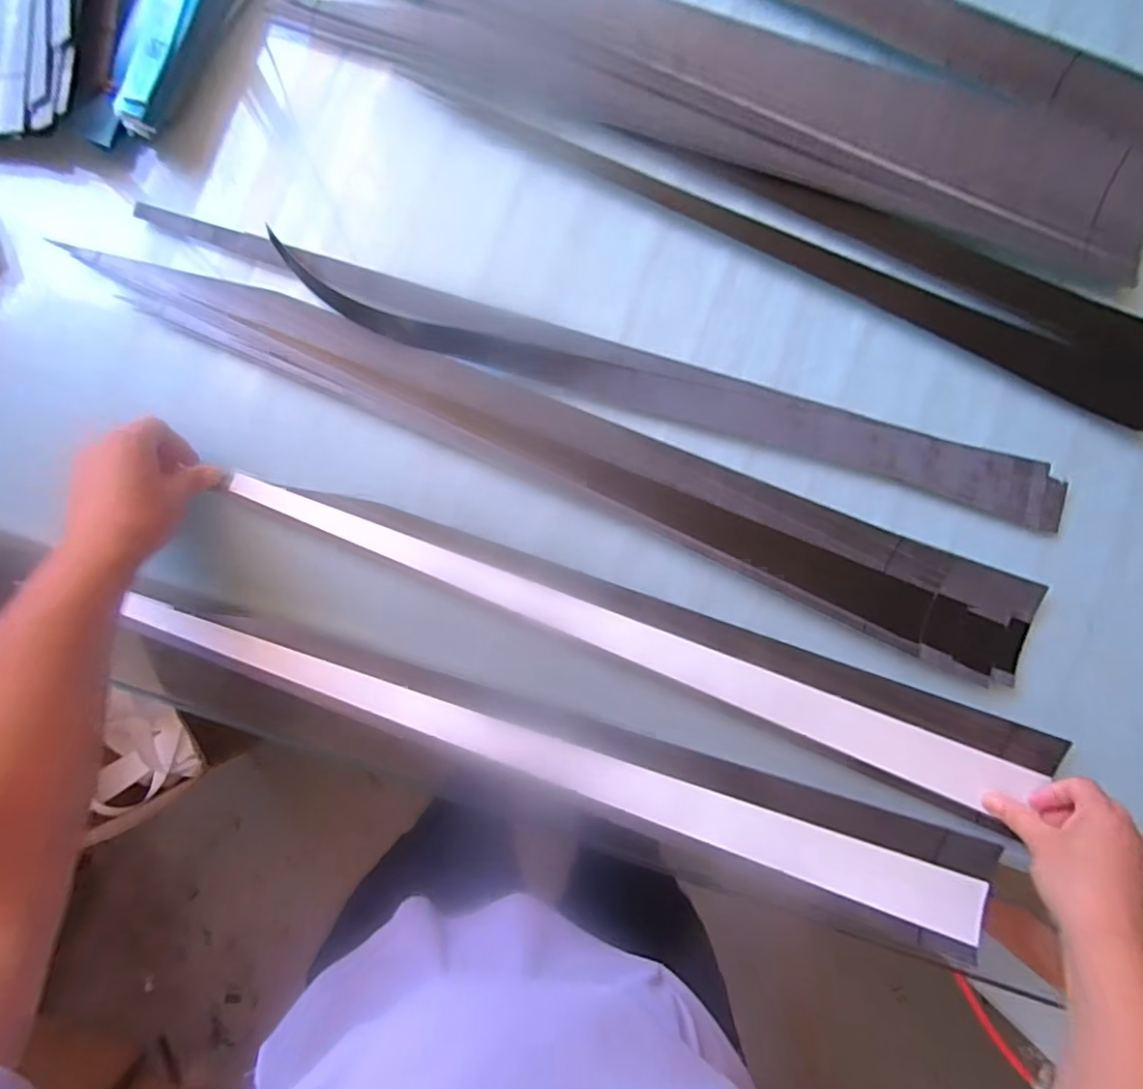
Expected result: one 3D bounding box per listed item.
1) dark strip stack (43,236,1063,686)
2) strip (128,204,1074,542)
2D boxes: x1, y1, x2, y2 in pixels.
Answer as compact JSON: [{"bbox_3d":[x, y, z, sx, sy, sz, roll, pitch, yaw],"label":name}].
[{"bbox_3d":[-0.002,-0.077,0.482,0.832,0.014,0.080,23,84,-1],"label":"dark strip stack"},{"bbox_3d":[0.044,-0.147,0.491,0.792,0.016,0.067,17,84,-1],"label":"strip"}]

